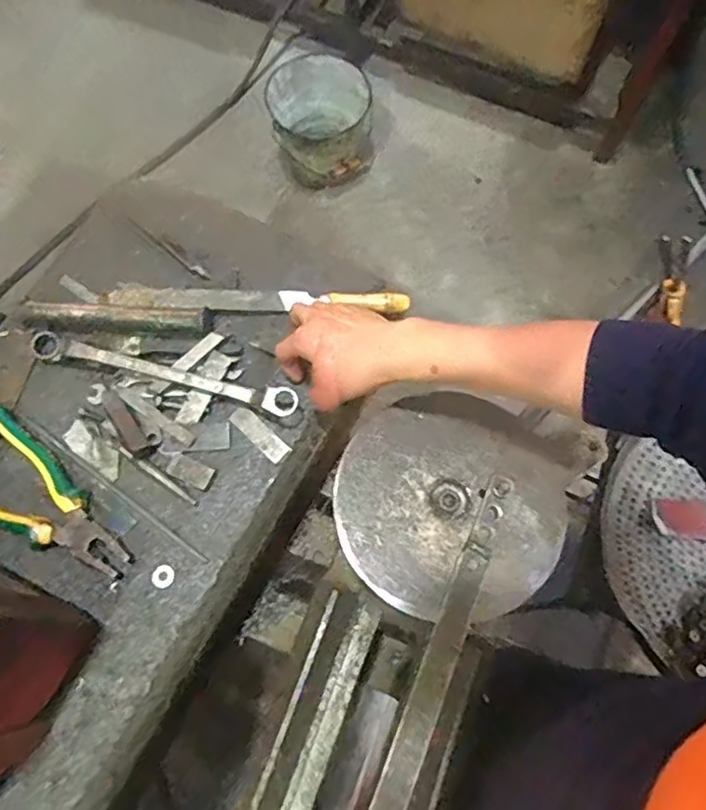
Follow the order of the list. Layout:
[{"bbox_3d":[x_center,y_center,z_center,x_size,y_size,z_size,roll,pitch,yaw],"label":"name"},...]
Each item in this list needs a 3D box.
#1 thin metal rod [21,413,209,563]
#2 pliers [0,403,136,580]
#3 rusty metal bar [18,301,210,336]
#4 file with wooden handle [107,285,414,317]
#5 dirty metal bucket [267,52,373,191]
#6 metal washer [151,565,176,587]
[{"bbox_3d":[-0.211,0.071,0.533,0.214,0.004,0.005,35,74,11],"label":"thin metal rod"},{"bbox_3d":[-0.270,0.085,0.518,0.184,0.021,0.079,38,75,11],"label":"pliers"},{"bbox_3d":[-0.219,-0.081,0.574,0.170,0.023,0.026,2,71,0],"label":"rusty metal bar"},{"bbox_3d":[-0.091,-0.102,0.582,0.285,0.018,0.026,1,71,0],"label":"file with wooden handle"},{"bbox_3d":[-0.076,-0.688,1.512,0.262,0.256,0.209,-5,71,-2],"label":"dirty metal bucket"},{"bbox_3d":[-0.159,0.144,0.512,0.018,0.004,0.019,0,71,0],"label":"metal washer"}]

